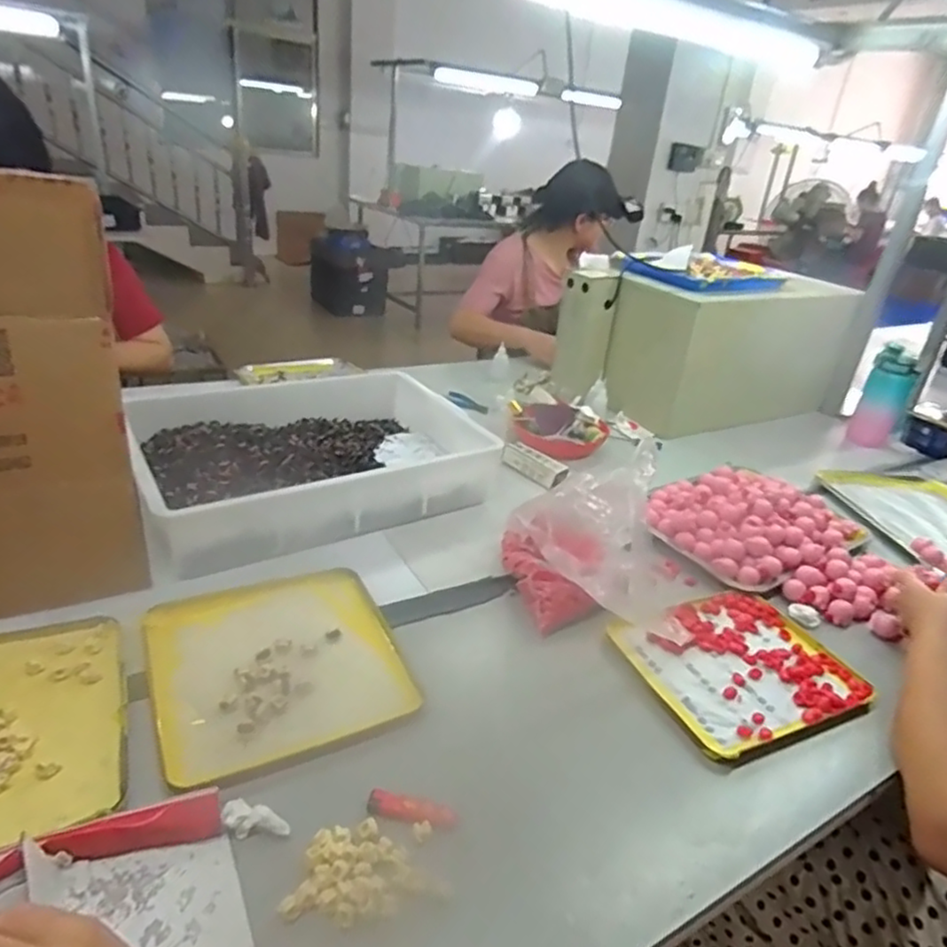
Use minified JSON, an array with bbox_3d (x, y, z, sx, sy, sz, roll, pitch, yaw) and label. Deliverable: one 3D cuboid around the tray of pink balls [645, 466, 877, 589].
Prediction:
[{"bbox_3d":[0.428,0.066,0.993,0.325,0.055,0.240,-13,33,-33],"label":"tray of pink balls"}]

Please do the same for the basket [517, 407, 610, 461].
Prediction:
[{"bbox_3d":[0.172,-0.087,1.233,0.171,0.055,0.168,17,29,19],"label":"basket"}]

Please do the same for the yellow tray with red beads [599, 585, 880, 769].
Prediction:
[{"bbox_3d":[0.303,0.223,0.740,0.235,0.024,0.198,-7,31,-25],"label":"yellow tray with red beads"}]

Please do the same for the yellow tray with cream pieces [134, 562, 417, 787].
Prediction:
[{"bbox_3d":[-0.202,0.193,0.671,0.242,0.029,0.241,-12,33,-32],"label":"yellow tray with cream pieces"}]

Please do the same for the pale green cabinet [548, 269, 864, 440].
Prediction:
[{"bbox_3d":[0.524,-0.293,1.459,0.603,0.274,0.299,-10,32,-29],"label":"pale green cabinet"}]

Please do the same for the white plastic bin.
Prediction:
[{"bbox_3d":[-0.244,-0.033,0.986,0.505,0.105,0.336,-11,32,-31],"label":"white plastic bin"}]

